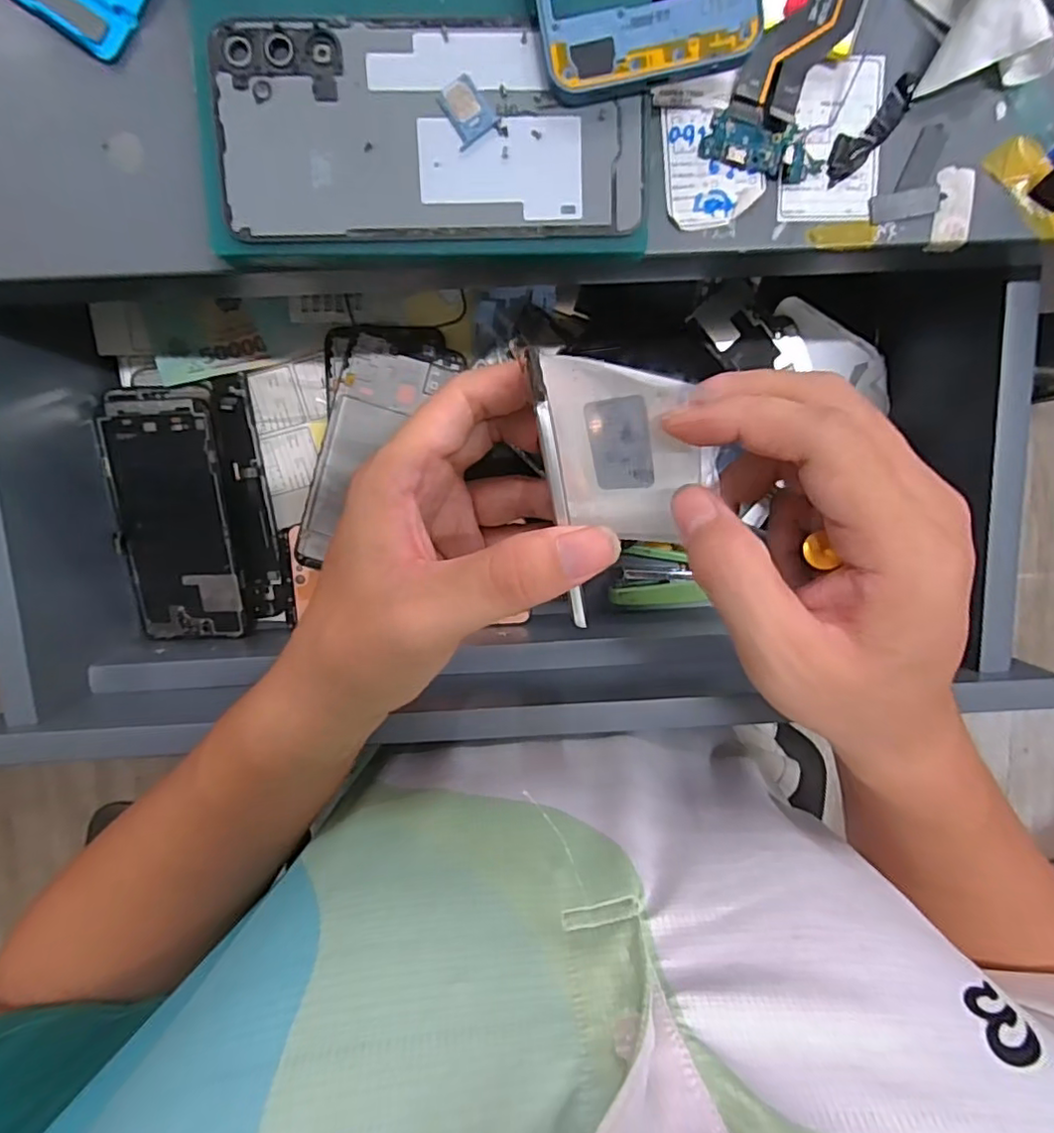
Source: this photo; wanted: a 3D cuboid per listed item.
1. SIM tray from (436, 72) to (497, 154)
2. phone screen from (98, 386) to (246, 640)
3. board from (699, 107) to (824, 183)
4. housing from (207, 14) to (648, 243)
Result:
[{"bbox_3d":[-0.022,-0.165,0.217,0.016,0.004,0.020,-34,97,3],"label":"SIM tray"},{"bbox_3d":[-0.228,-0.031,0.391,0.073,0.011,0.162,-2,106,5],"label":"phone screen"},{"bbox_3d":[0.094,-0.167,0.238,0.045,0.004,0.020,15,97,-4],"label":"board"},{"bbox_3d":[-0.034,-0.159,0.220,0.152,0.004,0.072,-2,100,-2],"label":"housing"}]

